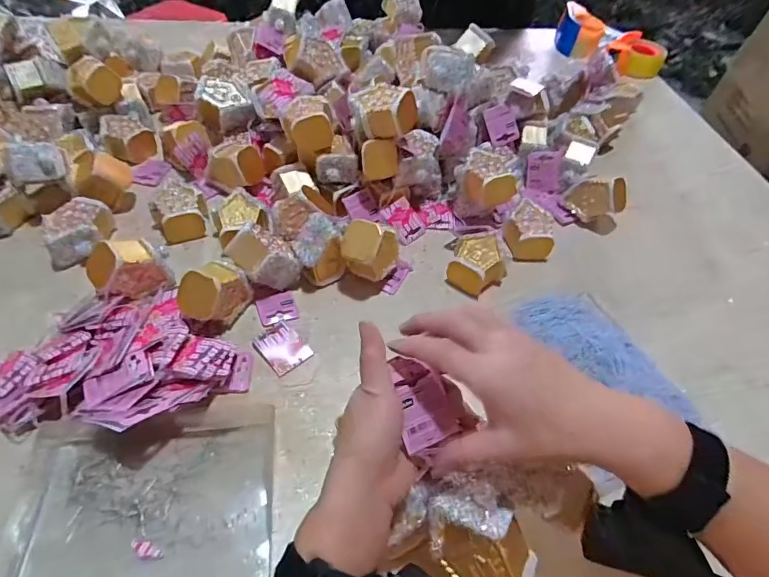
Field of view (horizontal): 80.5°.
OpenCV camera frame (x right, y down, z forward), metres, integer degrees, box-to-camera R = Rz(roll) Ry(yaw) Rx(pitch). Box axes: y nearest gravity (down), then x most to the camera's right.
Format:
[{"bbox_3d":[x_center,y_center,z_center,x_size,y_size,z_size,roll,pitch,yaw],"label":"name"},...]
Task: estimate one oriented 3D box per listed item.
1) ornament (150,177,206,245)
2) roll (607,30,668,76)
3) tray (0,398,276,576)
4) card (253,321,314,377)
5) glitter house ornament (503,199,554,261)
[{"bbox_3d":[-0.277,-0.104,0.617,0.072,0.045,0.075,-20,56,-20],"label":"ornament"},{"bbox_3d":[0.583,-0.540,1.048,0.121,0.054,0.112,28,54,17],"label":"roll"},{"bbox_3d":[-0.212,0.200,0.407,0.218,0.020,0.197,-3,52,-8],"label":"tray"},{"bbox_3d":[-0.116,0.067,0.518,0.046,0.008,0.055,-34,62,-28],"label":"card"},{"bbox_3d":[0.201,-0.081,0.635,0.060,0.033,0.090,10,51,3],"label":"glitter house ornament"}]

